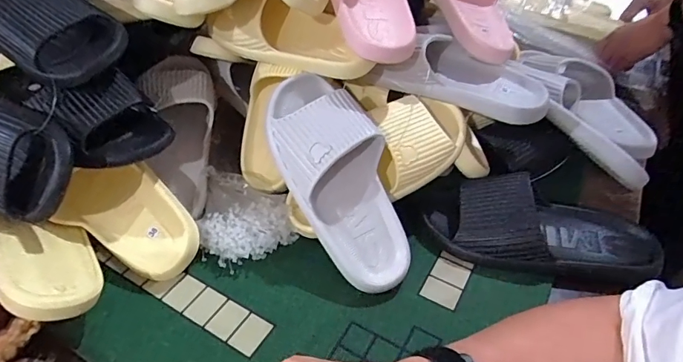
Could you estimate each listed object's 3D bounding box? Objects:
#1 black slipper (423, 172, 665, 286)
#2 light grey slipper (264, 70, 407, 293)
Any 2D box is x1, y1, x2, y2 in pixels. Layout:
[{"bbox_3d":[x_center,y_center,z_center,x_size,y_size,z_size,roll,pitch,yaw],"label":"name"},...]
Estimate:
[{"bbox_3d":[0.236,0.055,0.513,0.261,0.065,0.108,8,42,6],"label":"black slipper"},{"bbox_3d":[0.000,-0.005,0.476,0.102,0.072,0.259,-23,87,-25],"label":"light grey slipper"}]

